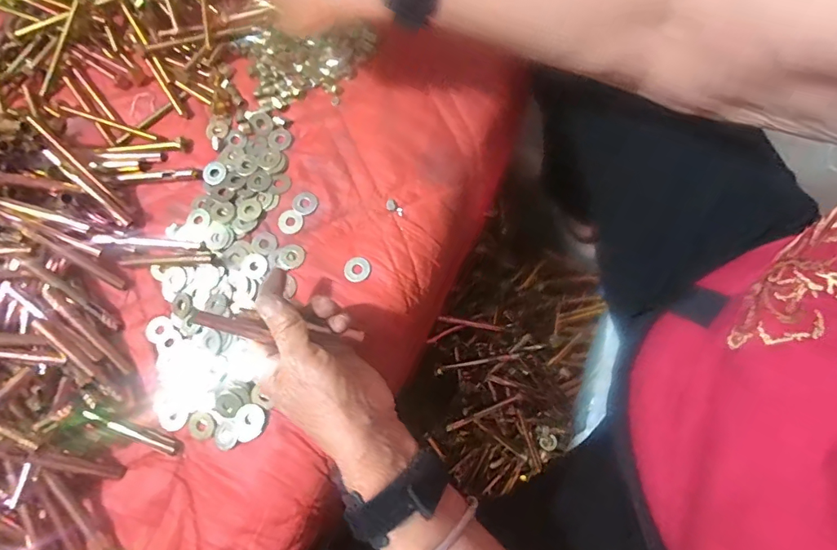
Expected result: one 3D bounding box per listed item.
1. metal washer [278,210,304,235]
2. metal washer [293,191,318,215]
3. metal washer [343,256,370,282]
[{"bbox_3d":[-0.112,-0.047,0.399,0.022,0.004,0.021,-1,75,2],"label":"metal washer"},{"bbox_3d":[-0.100,-0.064,0.403,0.020,0.004,0.022,-1,75,2],"label":"metal washer"},{"bbox_3d":[-0.052,-0.005,0.386,0.022,0.004,0.022,0,72,1],"label":"metal washer"}]

